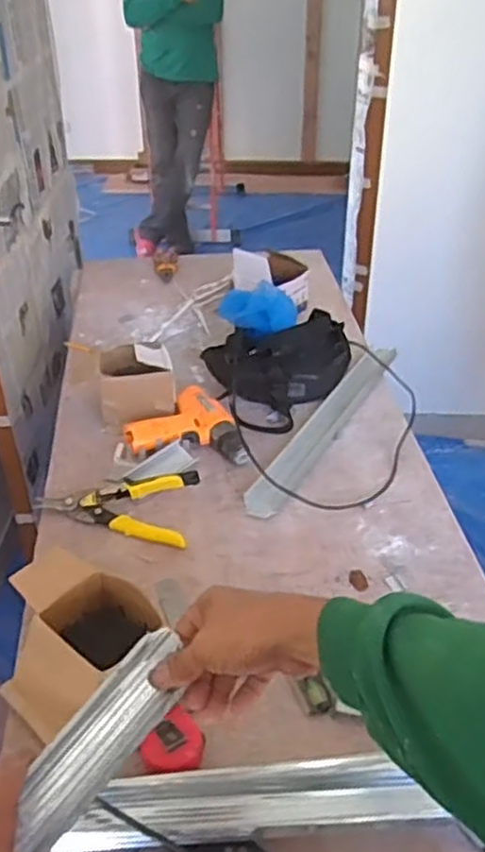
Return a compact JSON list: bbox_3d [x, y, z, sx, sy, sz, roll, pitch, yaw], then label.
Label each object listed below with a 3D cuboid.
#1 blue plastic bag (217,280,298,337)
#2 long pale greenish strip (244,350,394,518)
[{"bbox_3d":[0.029,-0.221,1.338,0.098,0.074,0.150,-21,39,-28],"label":"blue plastic bag"},{"bbox_3d":[0.147,-0.015,1.279,0.066,0.034,0.534,16,37,24],"label":"long pale greenish strip"}]

